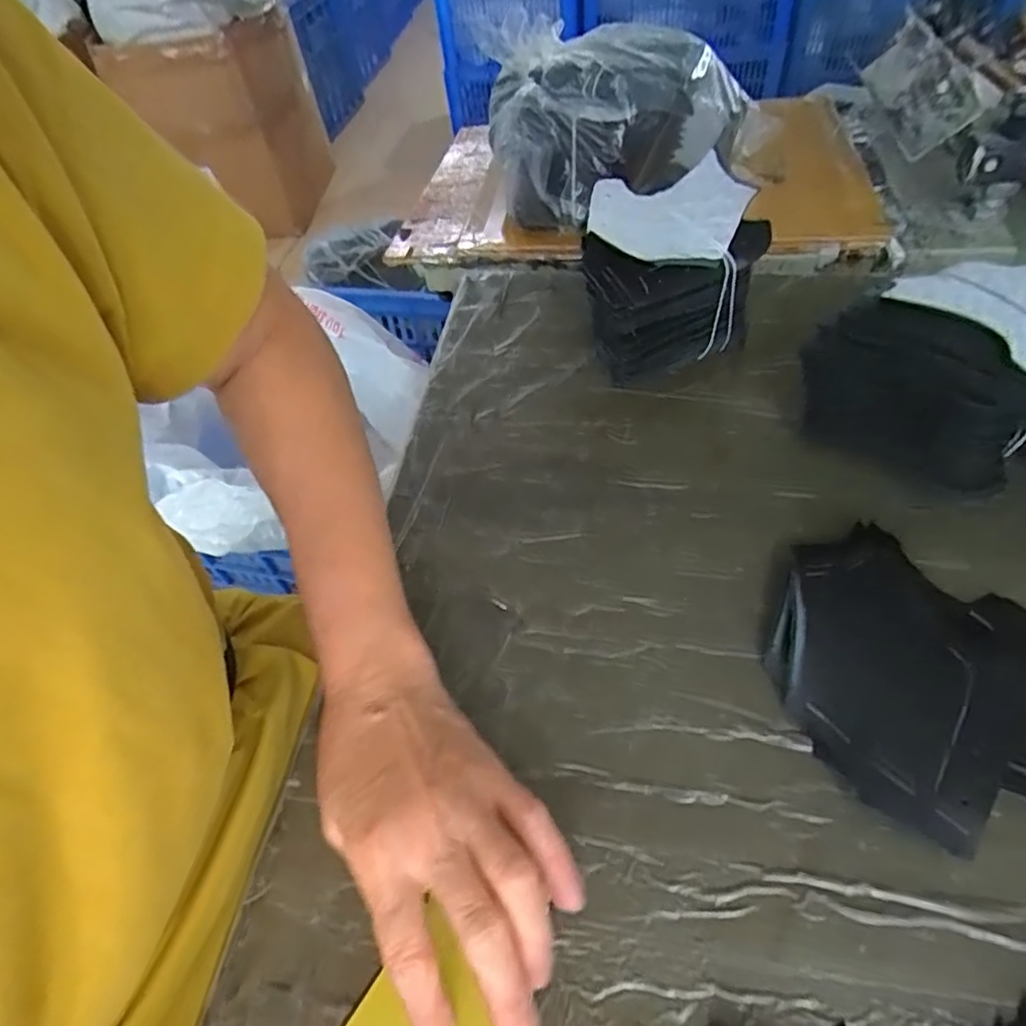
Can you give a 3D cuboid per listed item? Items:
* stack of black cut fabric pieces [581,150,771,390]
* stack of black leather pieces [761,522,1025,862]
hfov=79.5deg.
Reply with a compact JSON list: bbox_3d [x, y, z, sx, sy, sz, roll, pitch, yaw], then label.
[{"bbox_3d":[0.111,-0.164,0.443,0.118,0.109,0.123,-1,52,5],"label":"stack of black cut fabric pieces"},{"bbox_3d":[0.198,0.076,0.308,0.125,0.022,0.151,19,56,19],"label":"stack of black leather pieces"}]

